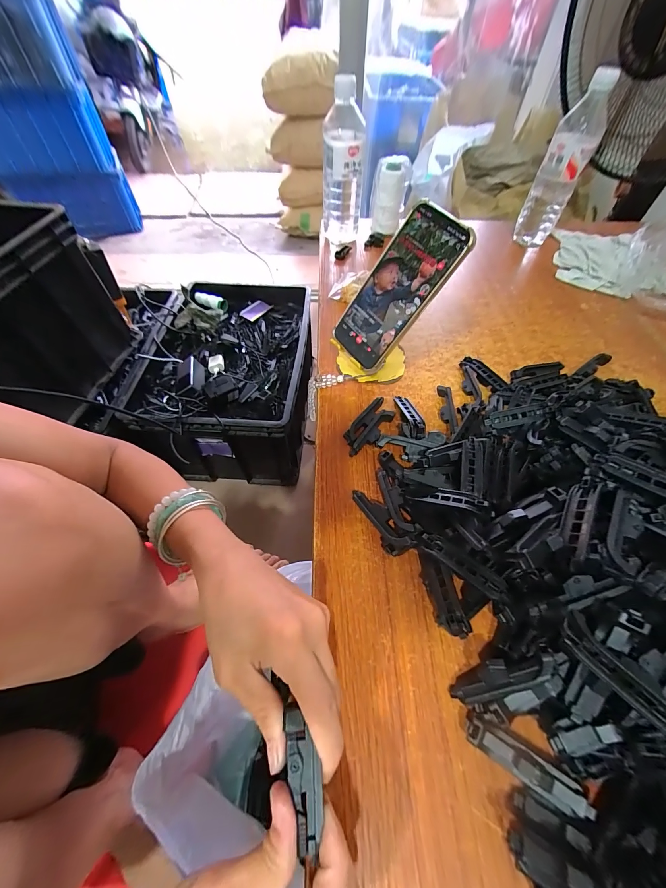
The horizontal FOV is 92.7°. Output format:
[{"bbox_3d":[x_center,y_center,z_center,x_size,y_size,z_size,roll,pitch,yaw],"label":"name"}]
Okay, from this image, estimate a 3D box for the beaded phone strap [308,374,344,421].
[{"bbox_3d":[-0.020,-0.063,0.423,0.030,0.085,0.023,-2,52,-29],"label":"beaded phone strap"}]

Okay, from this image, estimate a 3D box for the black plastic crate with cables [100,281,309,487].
[{"bbox_3d":[-0.295,-0.203,1.000,0.419,0.299,0.571,3,56,1],"label":"black plastic crate with cables"}]

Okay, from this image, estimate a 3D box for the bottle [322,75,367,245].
[{"bbox_3d":[0.017,-0.467,0.550,0.070,0.204,0.066,3,56,2],"label":"bottle"}]

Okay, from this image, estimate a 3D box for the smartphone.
[{"bbox_3d":[0.069,-0.168,0.353,0.009,0.168,0.081,-7,53,-54],"label":"smartphone"}]

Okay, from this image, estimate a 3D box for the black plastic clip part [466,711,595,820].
[{"bbox_3d":[0.123,0.207,0.206,0.076,0.017,0.017,26,58,16],"label":"black plastic clip part"}]

